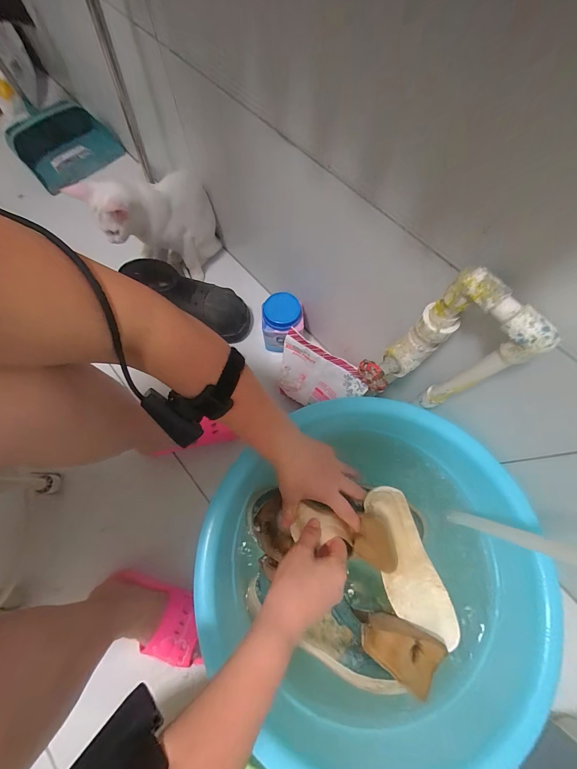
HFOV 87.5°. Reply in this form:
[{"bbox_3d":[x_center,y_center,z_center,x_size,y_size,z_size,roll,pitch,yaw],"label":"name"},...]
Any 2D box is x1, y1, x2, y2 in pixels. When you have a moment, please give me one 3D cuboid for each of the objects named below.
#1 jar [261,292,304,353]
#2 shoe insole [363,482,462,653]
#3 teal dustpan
[{"bbox_3d":[-0.012,-0.129,0.645,0.085,0.108,0.079,0,71,0],"label":"jar"},{"bbox_3d":[0.172,0.260,0.433,0.079,0.034,0.235,-21,93,-7],"label":"shoe insole"},{"bbox_3d":[-0.618,-0.664,0.834,0.205,0.101,0.243,41,76,13],"label":"teal dustpan"}]

